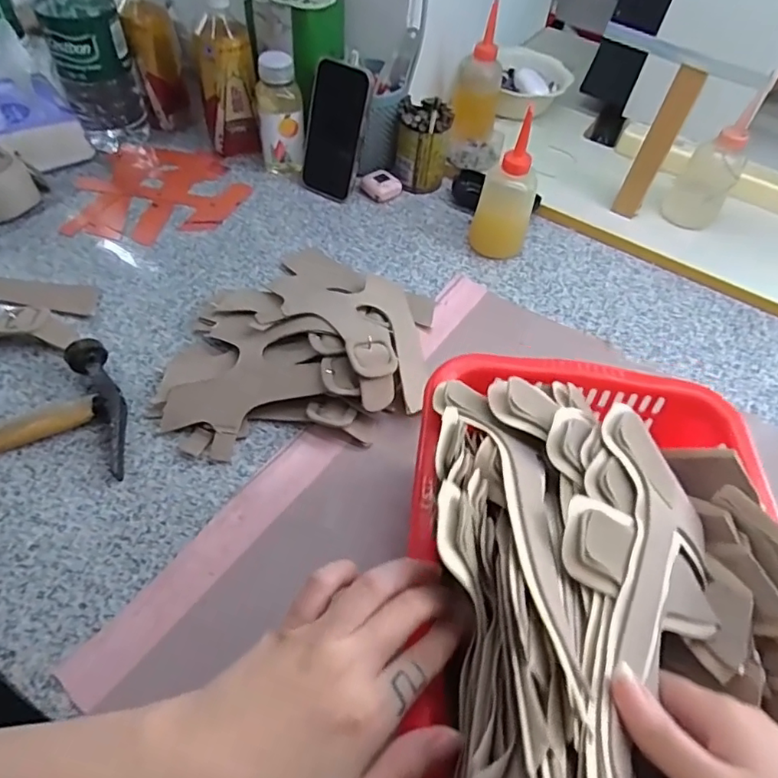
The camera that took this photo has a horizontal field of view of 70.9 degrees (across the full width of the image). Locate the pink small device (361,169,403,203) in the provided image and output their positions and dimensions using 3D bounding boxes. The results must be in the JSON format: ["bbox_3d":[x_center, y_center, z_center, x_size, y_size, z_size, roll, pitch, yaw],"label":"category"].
[{"bbox_3d":[-0.008,-0.261,0.701,0.042,0.023,0.042,-34,64,-26],"label":"pink small device"}]

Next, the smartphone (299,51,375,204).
[{"bbox_3d":[-0.066,-0.308,0.658,0.080,0.148,0.017,24,33,17],"label":"smartphone"}]

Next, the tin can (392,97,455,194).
[{"bbox_3d":[0.042,-0.306,0.689,0.068,0.103,0.061,8,54,1],"label":"tin can"}]

